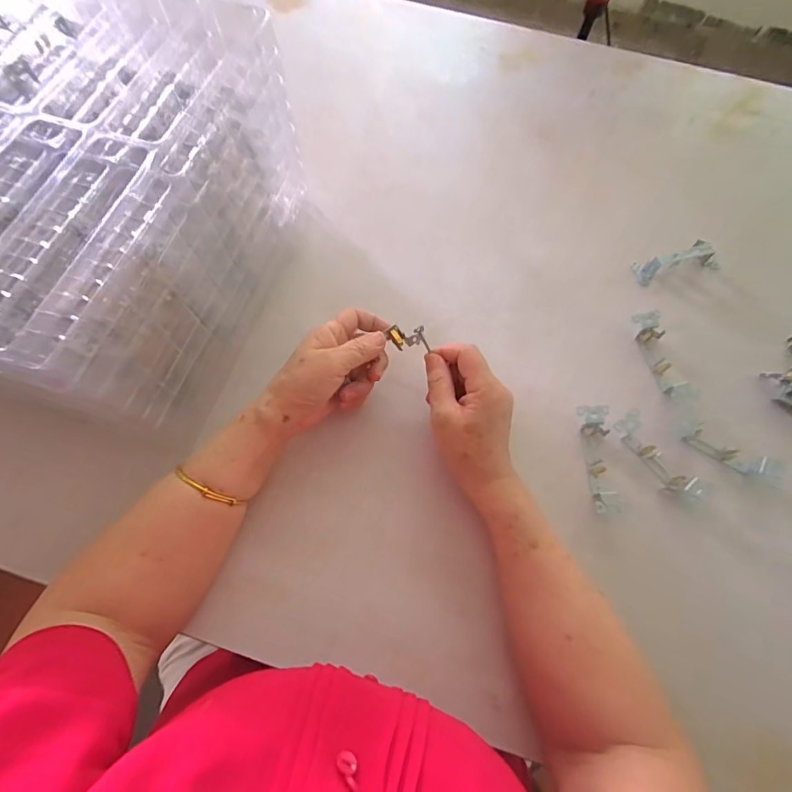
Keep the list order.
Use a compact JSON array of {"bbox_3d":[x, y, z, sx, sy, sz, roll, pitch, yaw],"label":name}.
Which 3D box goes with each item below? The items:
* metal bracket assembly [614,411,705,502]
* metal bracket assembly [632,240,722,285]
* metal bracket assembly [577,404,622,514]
[{"bbox_3d":[0.260,0.060,0.421,0.029,0.020,0.099,-39,76,-13],"label":"metal bracket assembly"},{"bbox_3d":[0.339,-0.161,0.504,0.105,0.024,0.034,-12,72,-5],"label":"metal bracket assembly"},{"bbox_3d":[0.198,0.062,0.421,0.028,0.024,0.103,2,71,0],"label":"metal bracket assembly"}]

